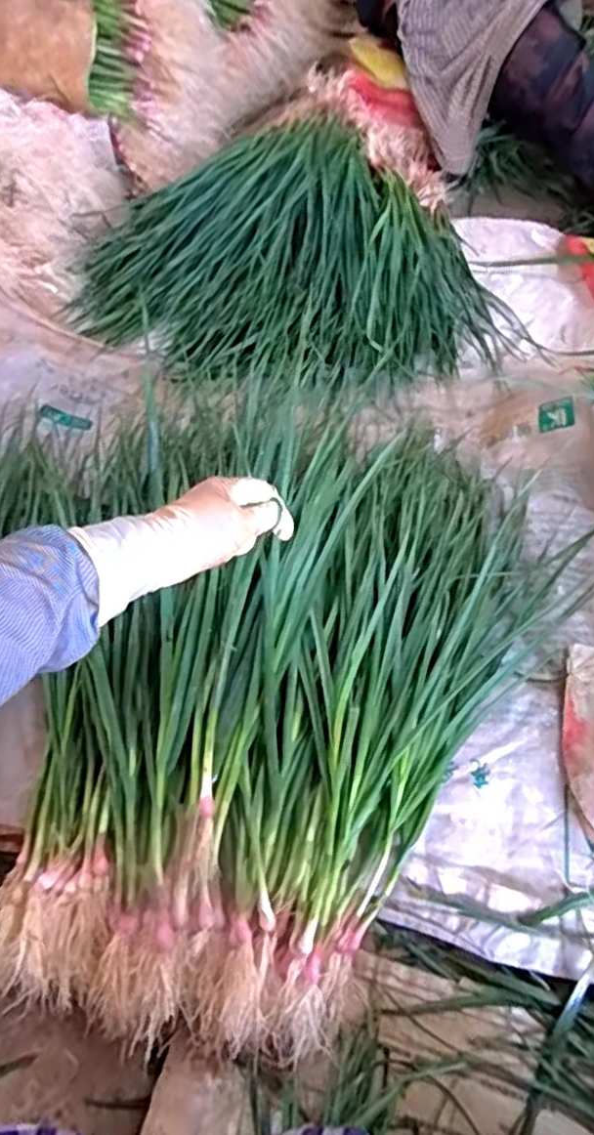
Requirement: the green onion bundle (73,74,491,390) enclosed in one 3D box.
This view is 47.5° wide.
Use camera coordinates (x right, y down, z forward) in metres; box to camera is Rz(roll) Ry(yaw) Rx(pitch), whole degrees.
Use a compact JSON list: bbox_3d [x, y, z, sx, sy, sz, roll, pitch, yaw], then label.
[{"bbox_3d":[-0.005,-0.568,1.070,0.657,0.122,0.620,9,59,10],"label":"green onion bundle"}]

